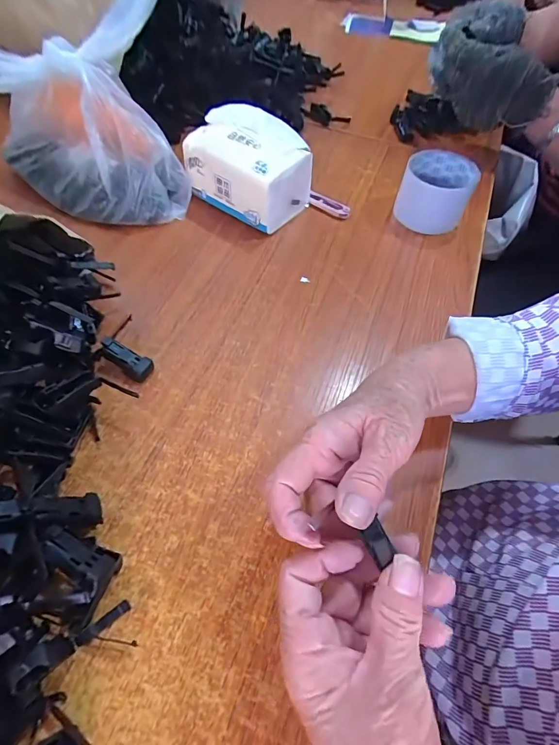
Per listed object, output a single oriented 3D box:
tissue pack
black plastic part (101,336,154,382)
[{"bbox_3d":[-0.034,-0.251,0.469,0.131,0.092,0.099,34,61,16],"label":"tissue pack"},{"bbox_3d":[-0.138,-0.013,0.345,0.049,0.012,0.019,35,59,-7],"label":"black plastic part"}]

